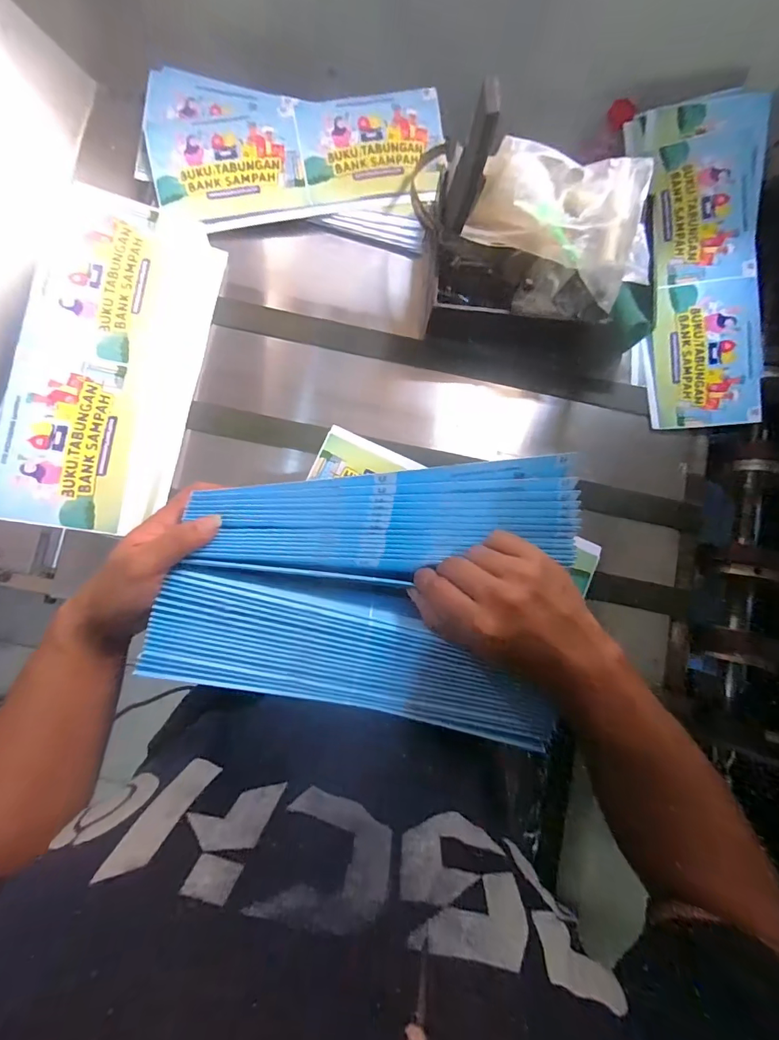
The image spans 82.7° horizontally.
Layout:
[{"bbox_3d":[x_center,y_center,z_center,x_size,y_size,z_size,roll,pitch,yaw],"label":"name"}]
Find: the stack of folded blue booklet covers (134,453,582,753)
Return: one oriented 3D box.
[{"bbox_3d":[-0.012,0.042,0.361,0.300,0.047,0.219,10,83,-5],"label":"stack of folded blue booklet covers"}]

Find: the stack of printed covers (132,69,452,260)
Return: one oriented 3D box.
[{"bbox_3d":[-0.104,-0.382,0.470,0.299,0.027,0.172,4,84,-6],"label":"stack of printed covers"}]

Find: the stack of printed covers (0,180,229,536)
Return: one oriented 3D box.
[{"bbox_3d":[-0.264,-0.144,0.421,0.135,0.055,0.313,12,83,-5],"label":"stack of printed covers"}]

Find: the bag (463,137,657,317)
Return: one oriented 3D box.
[{"bbox_3d":[0.177,-0.296,0.433,0.181,0.053,0.140,29,82,-2],"label":"bag"}]

